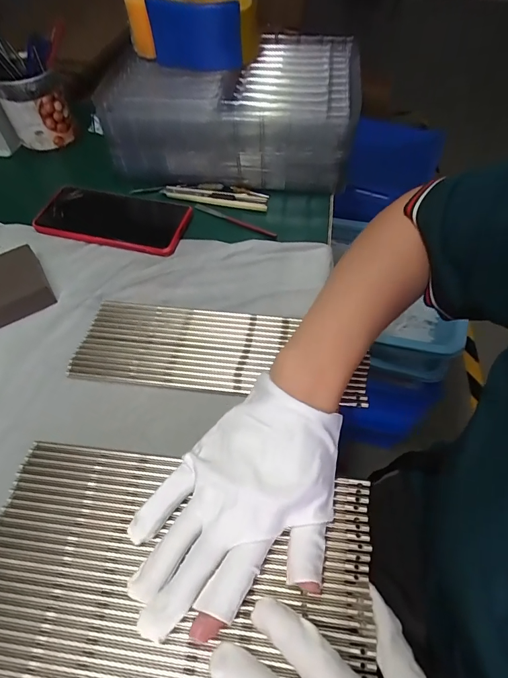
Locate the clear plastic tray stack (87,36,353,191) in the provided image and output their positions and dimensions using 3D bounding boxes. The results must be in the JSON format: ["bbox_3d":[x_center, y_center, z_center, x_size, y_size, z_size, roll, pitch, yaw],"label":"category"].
[{"bbox_3d":[-0.025,-0.282,0.494,0.284,0.102,0.178,4,56,5],"label":"clear plastic tray stack"}]

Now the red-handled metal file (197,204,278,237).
[{"bbox_3d":[-0.022,-0.137,0.457,0.110,0.007,0.009,25,60,18],"label":"red-handled metal file"}]

